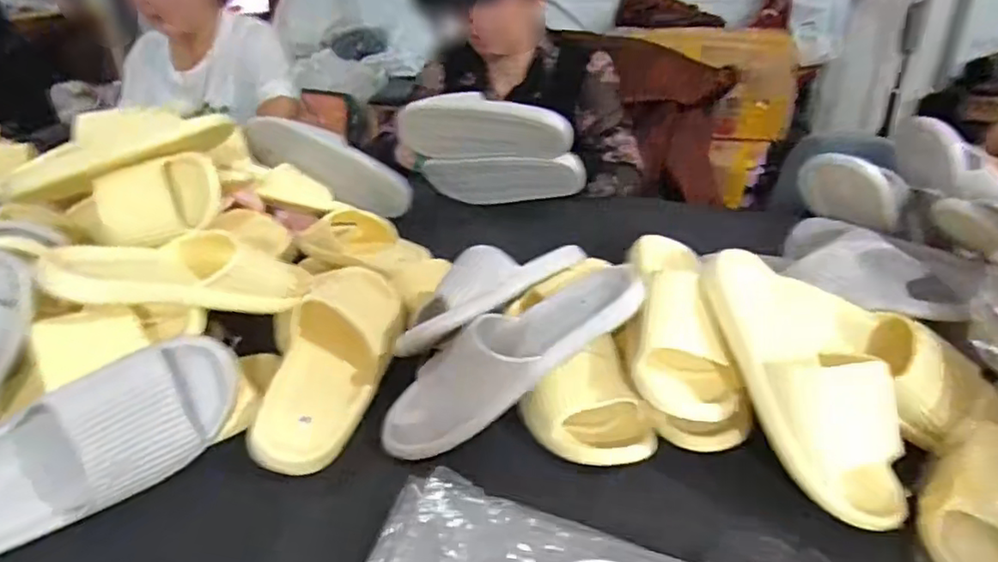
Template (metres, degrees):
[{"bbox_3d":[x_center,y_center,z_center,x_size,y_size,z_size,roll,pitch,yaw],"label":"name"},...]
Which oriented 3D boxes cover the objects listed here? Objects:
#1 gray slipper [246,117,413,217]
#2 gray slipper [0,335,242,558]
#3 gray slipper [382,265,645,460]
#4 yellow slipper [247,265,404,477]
[{"bbox_3d":[-0.267,-0.179,0.981,0.270,0.094,0.064,25,25,-19],"label":"gray slipper"},{"bbox_3d":[-0.360,0.149,0.505,0.285,0.108,0.073,-29,4,-16],"label":"gray slipper"},{"bbox_3d":[0.006,0.061,0.582,0.278,0.061,0.094,-33,38,-11],"label":"gray slipper"},{"bbox_3d":[-0.166,0.067,0.640,0.104,0.073,0.277,-1,31,2],"label":"yellow slipper"}]

